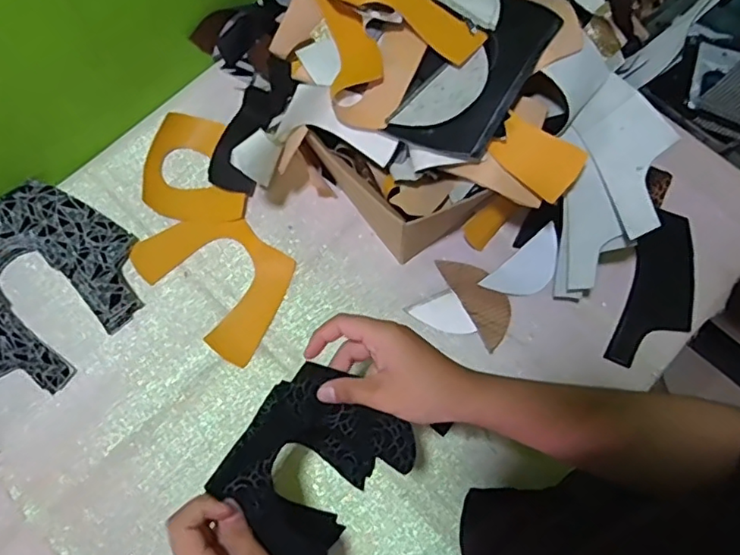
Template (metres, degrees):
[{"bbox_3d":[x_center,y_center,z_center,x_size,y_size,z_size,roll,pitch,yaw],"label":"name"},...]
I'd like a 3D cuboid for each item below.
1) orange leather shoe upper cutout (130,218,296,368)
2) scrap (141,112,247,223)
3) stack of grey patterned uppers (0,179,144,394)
[{"bbox_3d":[-0.157,-0.004,0.605,0.168,0.013,0.117,38,73,14],"label":"orange leather shoe upper cutout"},{"bbox_3d":[-0.193,-0.121,0.635,0.107,0.018,0.121,-2,73,-3],"label":"scrap"},{"bbox_3d":[-0.340,0.007,0.585,0.182,0.028,0.190,40,75,10],"label":"stack of grey patterned uppers"}]

